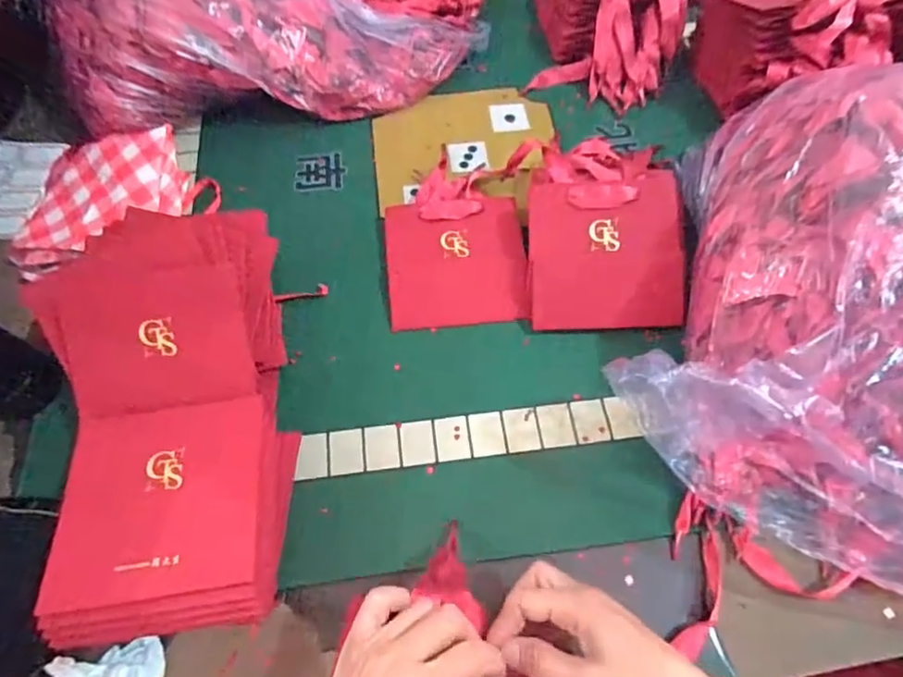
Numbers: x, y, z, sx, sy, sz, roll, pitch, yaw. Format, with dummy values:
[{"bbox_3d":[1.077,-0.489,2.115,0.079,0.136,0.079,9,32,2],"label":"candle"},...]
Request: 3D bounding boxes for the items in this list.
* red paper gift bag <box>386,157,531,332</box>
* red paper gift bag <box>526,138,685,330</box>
[{"bbox_3d":[0.003,-0.100,0.580,0.136,0.021,0.185,-4,62,-3],"label":"red paper gift bag"},{"bbox_3d":[0.149,-0.114,0.558,0.145,0.063,0.210,3,62,1],"label":"red paper gift bag"}]

